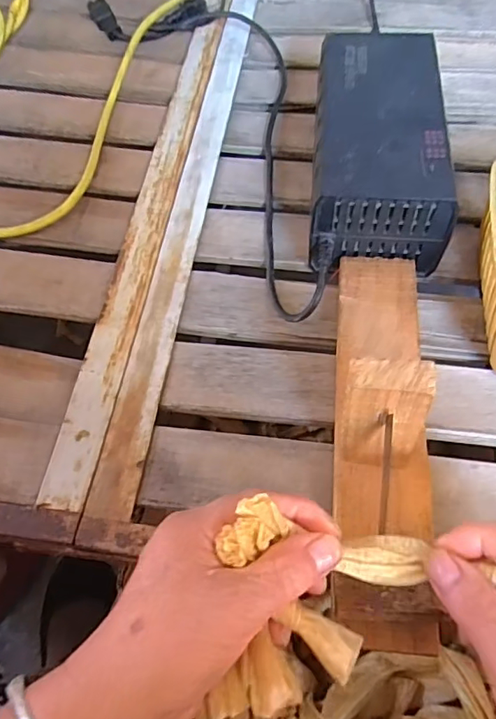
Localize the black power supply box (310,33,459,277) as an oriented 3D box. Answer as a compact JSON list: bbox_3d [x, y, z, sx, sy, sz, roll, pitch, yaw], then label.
[{"bbox_3d":[0.107,-0.175,0.457,0.106,0.086,0.229,5,60,0],"label":"black power supply box"}]

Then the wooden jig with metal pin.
[{"bbox_3d":[0.087,0.019,0.326,0.068,0.121,0.275,6,60,1],"label":"wooden jig with metal pin"}]

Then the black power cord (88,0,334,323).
[{"bbox_3d":[-0.003,-0.271,0.543,0.180,0.041,0.534,-24,63,-12],"label":"black power cord"}]

